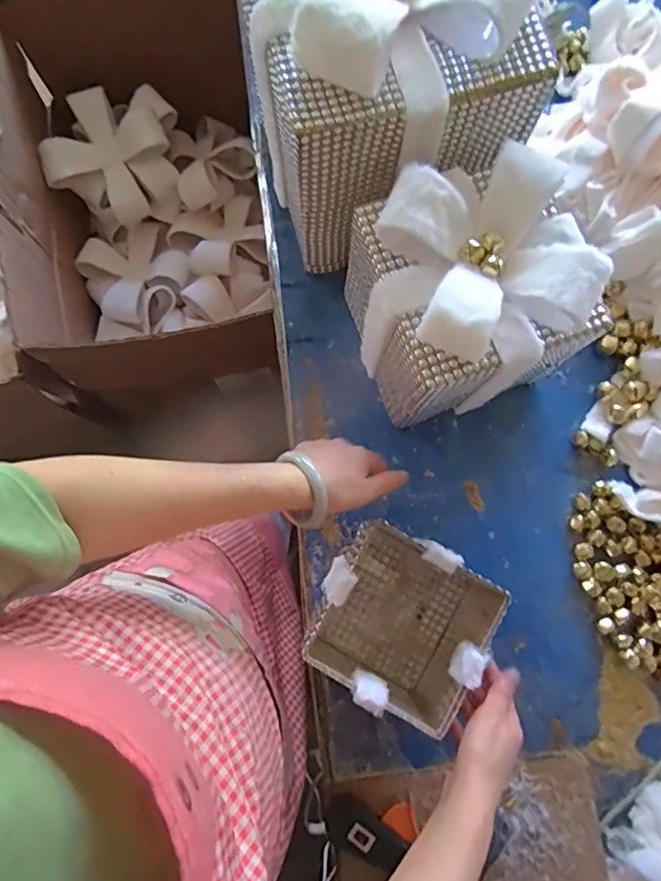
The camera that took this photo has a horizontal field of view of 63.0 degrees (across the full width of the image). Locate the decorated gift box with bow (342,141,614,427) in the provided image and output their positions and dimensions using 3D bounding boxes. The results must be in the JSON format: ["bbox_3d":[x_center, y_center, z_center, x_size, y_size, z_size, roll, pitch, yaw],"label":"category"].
[{"bbox_3d":[0.149,-0.161,0.615,0.210,0.251,0.206,-24,81,-4],"label":"decorated gift box with bow"}]

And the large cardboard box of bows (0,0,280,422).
[{"bbox_3d":[-0.404,-0.499,1.172,0.461,0.388,0.835,-5,80,-1],"label":"large cardboard box of bows"}]

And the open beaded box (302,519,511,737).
[{"bbox_3d":[0.084,0.207,0.610,0.192,0.165,0.194,28,81,5],"label":"open beaded box"}]

